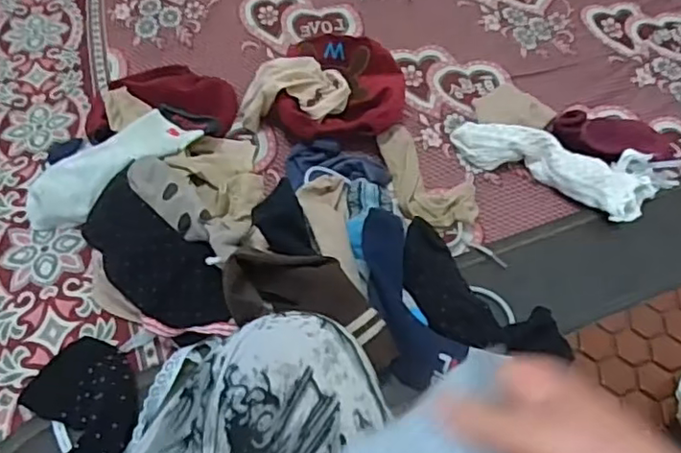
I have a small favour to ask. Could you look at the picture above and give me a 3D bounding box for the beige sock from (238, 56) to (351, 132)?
[{"bbox_3d":[-0.054,-0.142,0.713,0.120,0.085,0.057,13,55,7],"label":"beige sock"}]

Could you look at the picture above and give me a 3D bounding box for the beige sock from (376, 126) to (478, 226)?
[{"bbox_3d":[0.099,-0.056,0.686,0.091,0.032,0.140,-8,55,-8],"label":"beige sock"}]

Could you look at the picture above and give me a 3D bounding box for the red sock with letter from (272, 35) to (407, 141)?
[{"bbox_3d":[0.004,-0.158,0.717,0.140,0.041,0.148,9,55,4],"label":"red sock with letter"}]

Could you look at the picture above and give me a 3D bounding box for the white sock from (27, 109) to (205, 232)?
[{"bbox_3d":[-0.239,-0.064,0.642,0.182,0.031,0.084,-33,61,-6],"label":"white sock"}]

